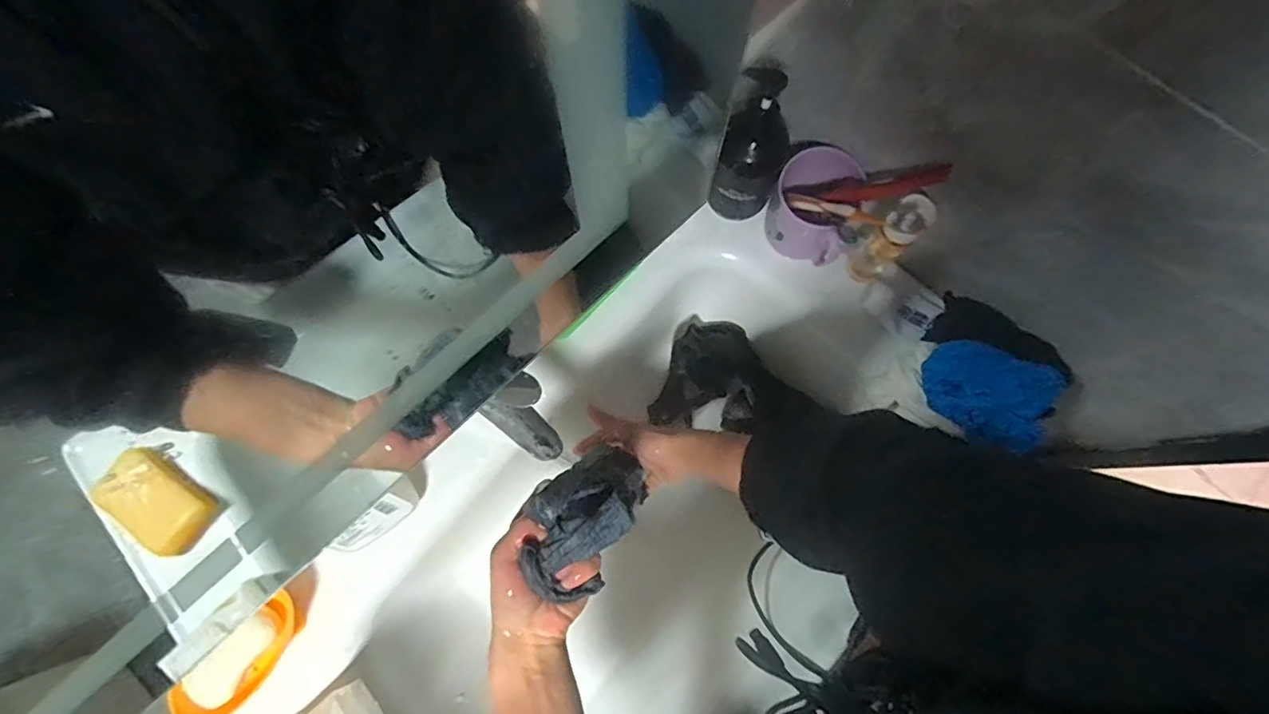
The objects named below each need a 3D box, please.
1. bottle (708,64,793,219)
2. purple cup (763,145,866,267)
[{"bbox_3d":[0.118,-0.202,0.551,0.066,0.188,0.056,19,77,3],"label":"bottle"},{"bbox_3d":[0.188,-0.161,0.597,0.087,0.095,0.082,0,77,-2],"label":"purple cup"}]

